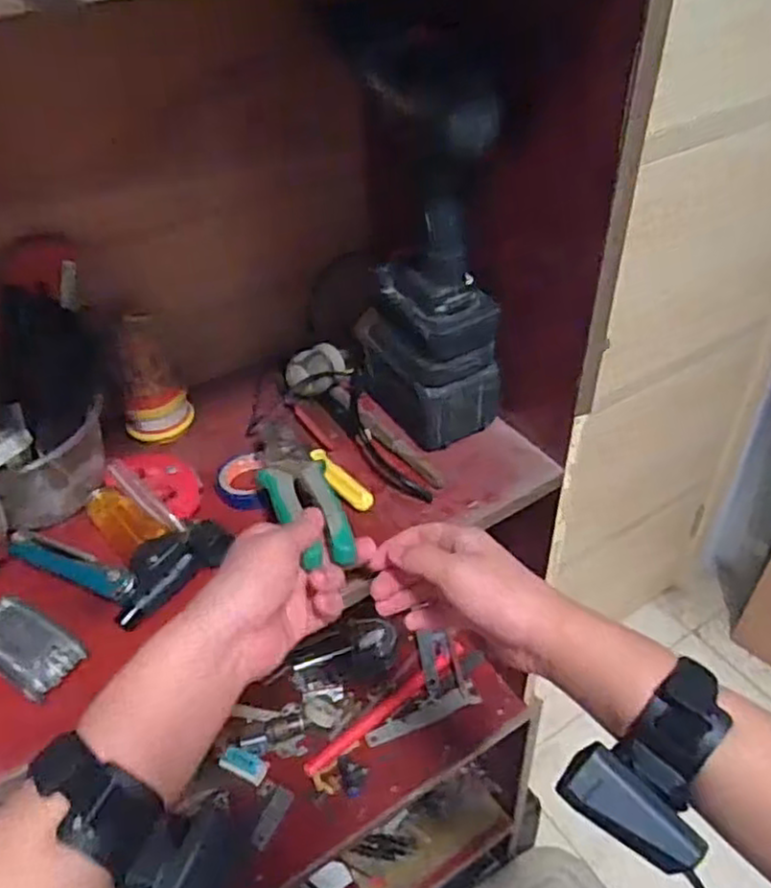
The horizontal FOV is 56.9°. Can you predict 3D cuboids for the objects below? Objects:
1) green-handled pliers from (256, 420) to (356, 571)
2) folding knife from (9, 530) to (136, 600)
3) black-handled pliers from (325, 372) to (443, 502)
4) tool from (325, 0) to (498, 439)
[{"bbox_3d":[-0.064,0.030,0.526,0.050,0.027,0.180,-18,35,-16],"label":"green-handled pliers"},{"bbox_3d":[-0.227,0.086,0.513,0.110,0.014,0.020,15,45,20],"label":"folding knife"},{"bbox_3d":[-0.006,-0.008,0.614,0.039,0.020,0.162,-21,44,-19],"label":"black-handled pliers"},{"bbox_3d":[0.029,-0.151,0.549,0.081,0.293,0.123,-20,44,-18],"label":"tool"}]

